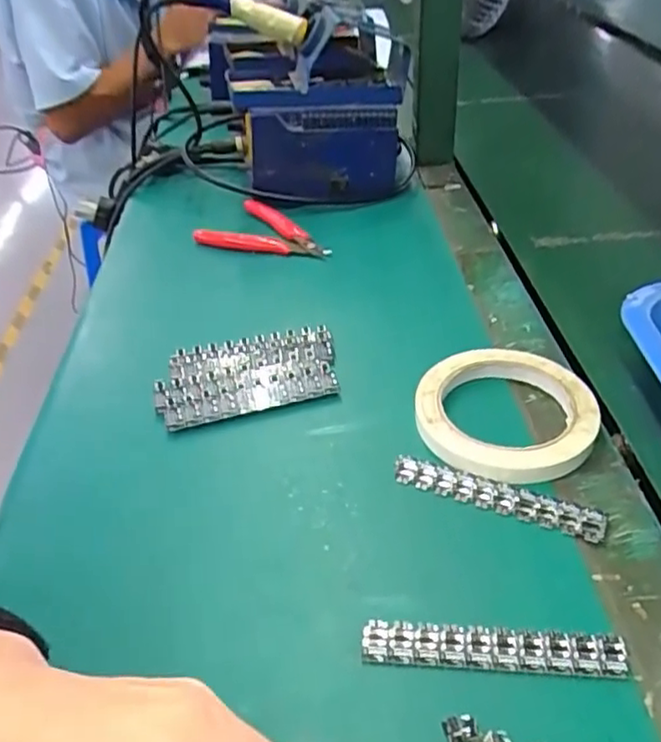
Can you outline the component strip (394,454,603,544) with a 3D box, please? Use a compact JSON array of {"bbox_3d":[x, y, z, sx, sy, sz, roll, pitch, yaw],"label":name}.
[{"bbox_3d":[0.087,0.066,0.351,0.109,0.006,0.019,14,42,22],"label":"component strip"}]

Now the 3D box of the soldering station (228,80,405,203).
[{"bbox_3d":[-0.011,-0.225,0.647,0.152,0.103,0.089,-4,38,1],"label":"soldering station"}]

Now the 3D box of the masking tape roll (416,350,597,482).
[{"bbox_3d":[0.104,0.024,0.395,0.100,0.016,0.105,-3,38,2],"label":"masking tape roll"}]

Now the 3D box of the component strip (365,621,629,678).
[{"bbox_3d":[0.069,0.119,0.285,0.110,0.005,0.018,1,39,7],"label":"component strip"}]

